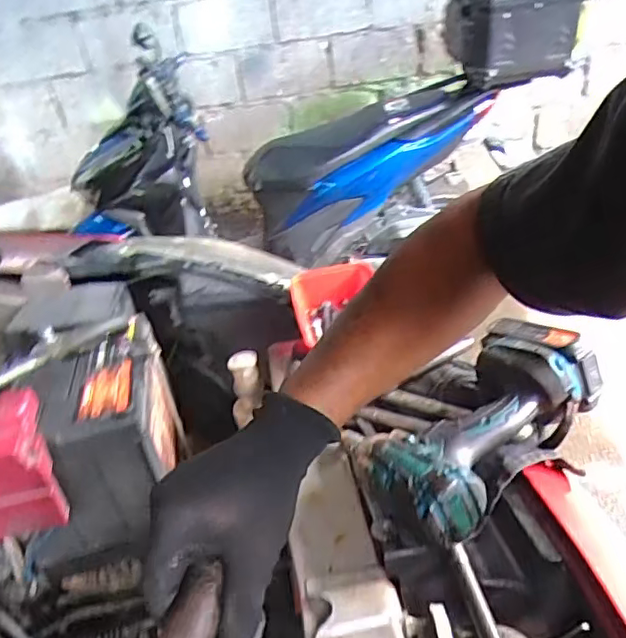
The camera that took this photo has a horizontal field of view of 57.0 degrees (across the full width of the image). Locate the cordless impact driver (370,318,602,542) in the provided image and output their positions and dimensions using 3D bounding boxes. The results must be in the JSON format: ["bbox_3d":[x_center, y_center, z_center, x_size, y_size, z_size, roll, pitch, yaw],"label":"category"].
[{"bbox_3d":[0.149,0.090,0.510,0.217,0.078,0.101,-30,39,-30],"label":"cordless impact driver"}]

